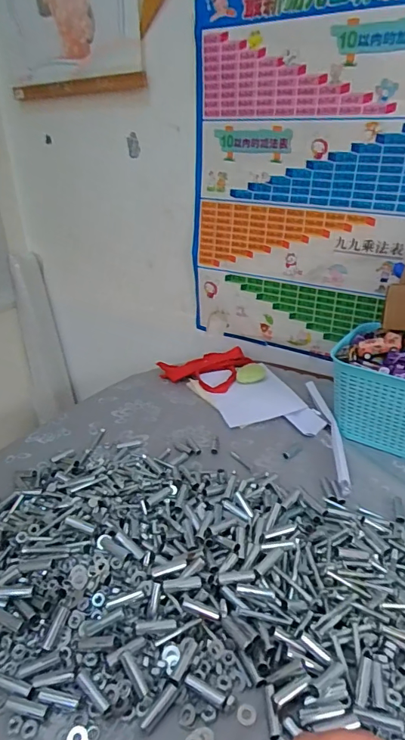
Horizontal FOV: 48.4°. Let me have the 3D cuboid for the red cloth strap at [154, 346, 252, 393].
[{"bbox_3d":[0.010,-0.009,0.976,0.167,0.027,0.174,13,30,27],"label":"red cloth strap"}]

